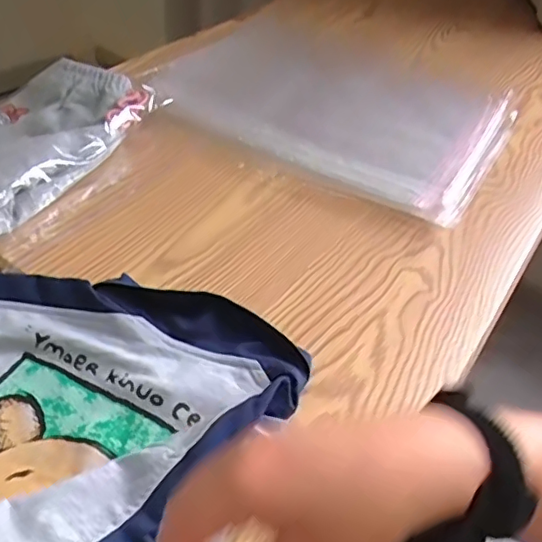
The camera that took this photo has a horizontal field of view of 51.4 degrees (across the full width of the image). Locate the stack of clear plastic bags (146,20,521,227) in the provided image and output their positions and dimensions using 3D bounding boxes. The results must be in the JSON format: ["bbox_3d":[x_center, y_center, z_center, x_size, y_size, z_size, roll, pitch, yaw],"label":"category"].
[{"bbox_3d":[0.094,-0.234,0.756,0.419,0.029,0.372,23,47,14],"label":"stack of clear plastic bags"}]

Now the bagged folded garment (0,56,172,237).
[{"bbox_3d":[-0.258,-0.138,0.594,0.158,0.066,0.261,24,46,15],"label":"bagged folded garment"}]

